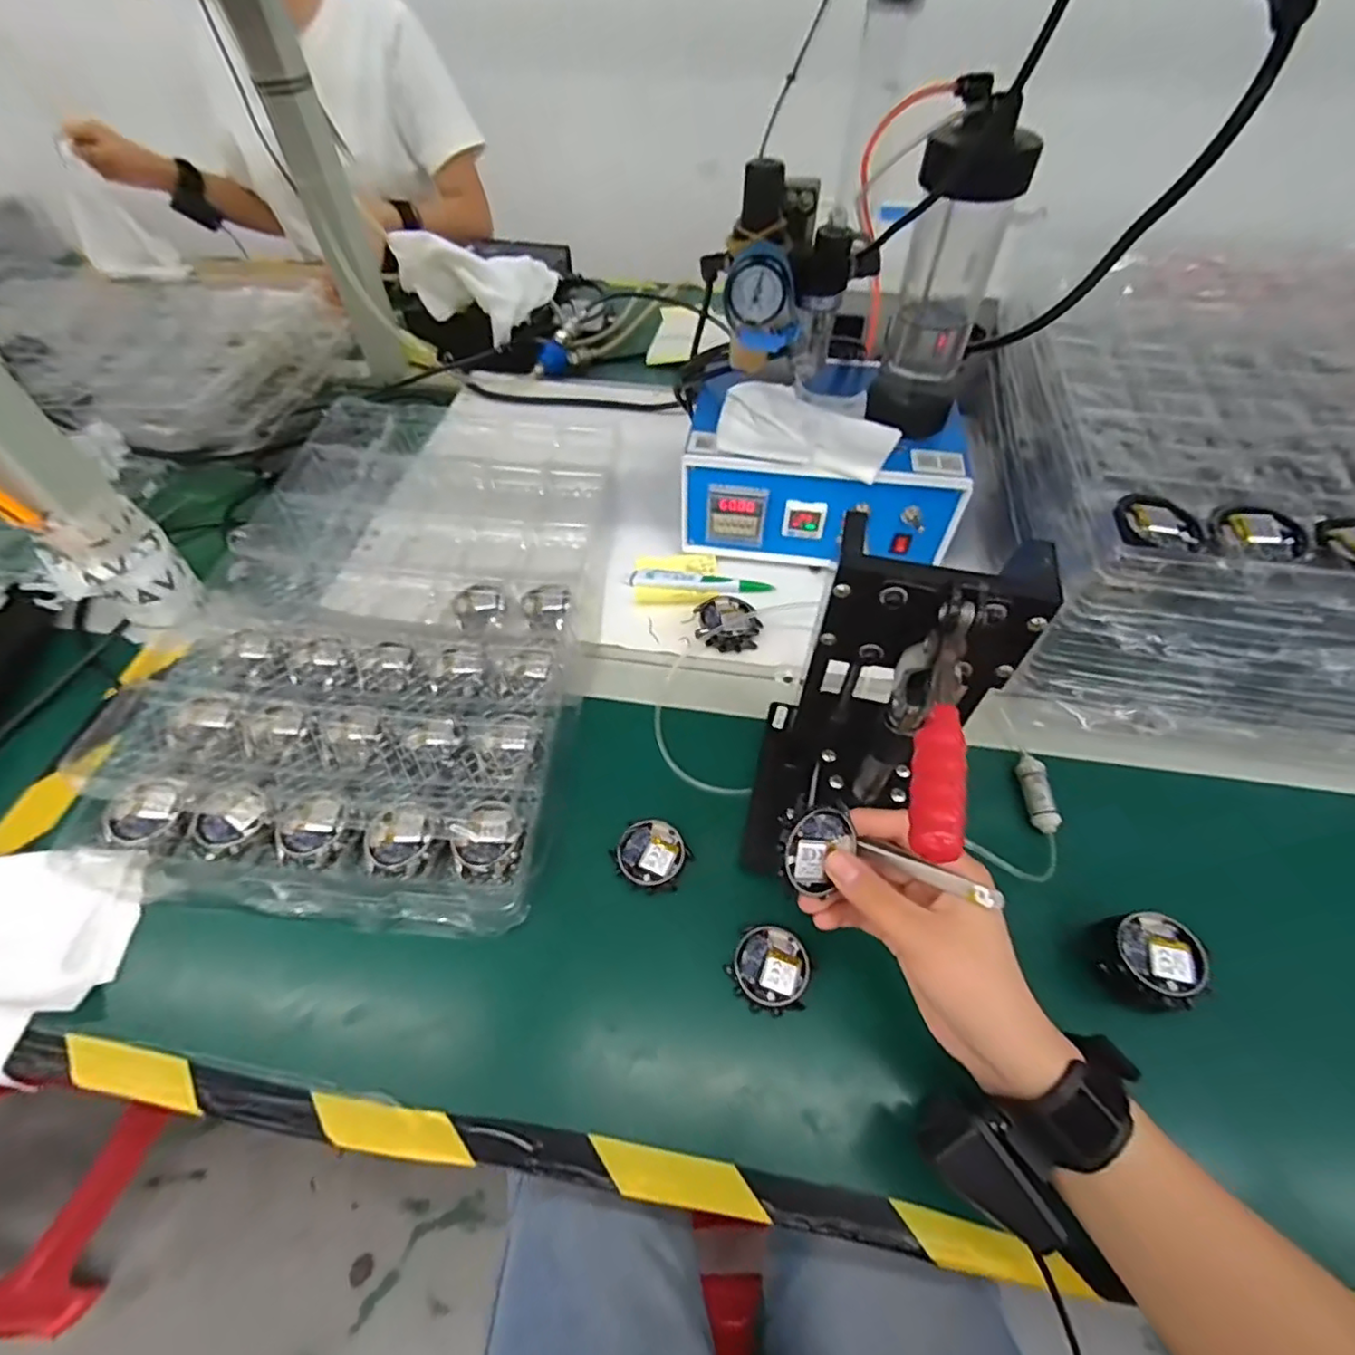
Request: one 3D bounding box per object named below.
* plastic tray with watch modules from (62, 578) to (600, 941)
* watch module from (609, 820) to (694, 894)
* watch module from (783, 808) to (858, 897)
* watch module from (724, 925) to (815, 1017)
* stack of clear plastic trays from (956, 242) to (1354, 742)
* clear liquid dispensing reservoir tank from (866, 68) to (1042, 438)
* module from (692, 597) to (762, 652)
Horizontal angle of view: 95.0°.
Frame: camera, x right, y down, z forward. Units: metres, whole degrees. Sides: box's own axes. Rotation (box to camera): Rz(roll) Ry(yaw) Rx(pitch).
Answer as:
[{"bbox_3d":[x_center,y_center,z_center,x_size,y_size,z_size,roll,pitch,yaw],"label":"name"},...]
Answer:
[{"bbox_3d":[-0.237,0.026,0.464,0.306,0.038,0.282,3,53,2],"label":"plastic tray with watch modules"},{"bbox_3d":[-0.018,0.121,0.426,0.048,0.008,0.045,22,56,16],"label":"watch module"},{"bbox_3d":[0.071,0.088,0.320,0.039,0.006,0.044,33,79,-23],"label":"watch module"},{"bbox_3d":[0.057,0.178,0.381,0.048,0.005,0.048,24,57,17],"label":"watch module"},{"bbox_3d":[0.436,-0.178,0.512,0.308,0.154,0.445,8,53,6],"label":"stack of clear plastic trays"},{"bbox_3d":[0.192,-0.283,0.448,0.068,0.198,0.067,18,55,13],"label":"clear liquid dispensing reservoir tank"},{"bbox_3d":[0.043,-0.043,0.528,0.053,0.022,0.049,7,53,5],"label":"module"}]

